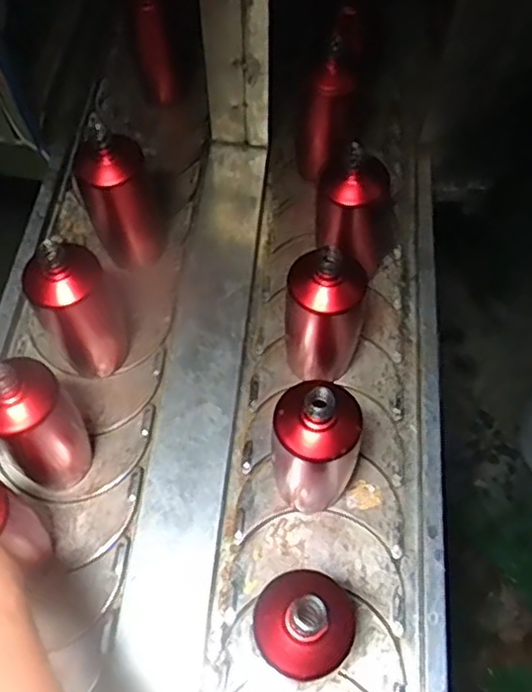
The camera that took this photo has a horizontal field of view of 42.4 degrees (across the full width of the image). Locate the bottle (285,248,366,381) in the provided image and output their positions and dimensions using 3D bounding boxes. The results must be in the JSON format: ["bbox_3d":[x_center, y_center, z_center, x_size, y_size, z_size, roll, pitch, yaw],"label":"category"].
[{"bbox_3d":[0.065,-0.037,0.754,0.086,0.197,0.082,-1,66,3],"label":"bottle"}]

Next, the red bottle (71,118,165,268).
[{"bbox_3d":[-0.175,-0.174,0.832,0.080,0.197,0.076,-1,66,3],"label":"red bottle"}]

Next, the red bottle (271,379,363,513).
[{"bbox_3d":[0.049,0.098,0.673,0.078,0.200,0.075,-1,66,3],"label":"red bottle"}]

